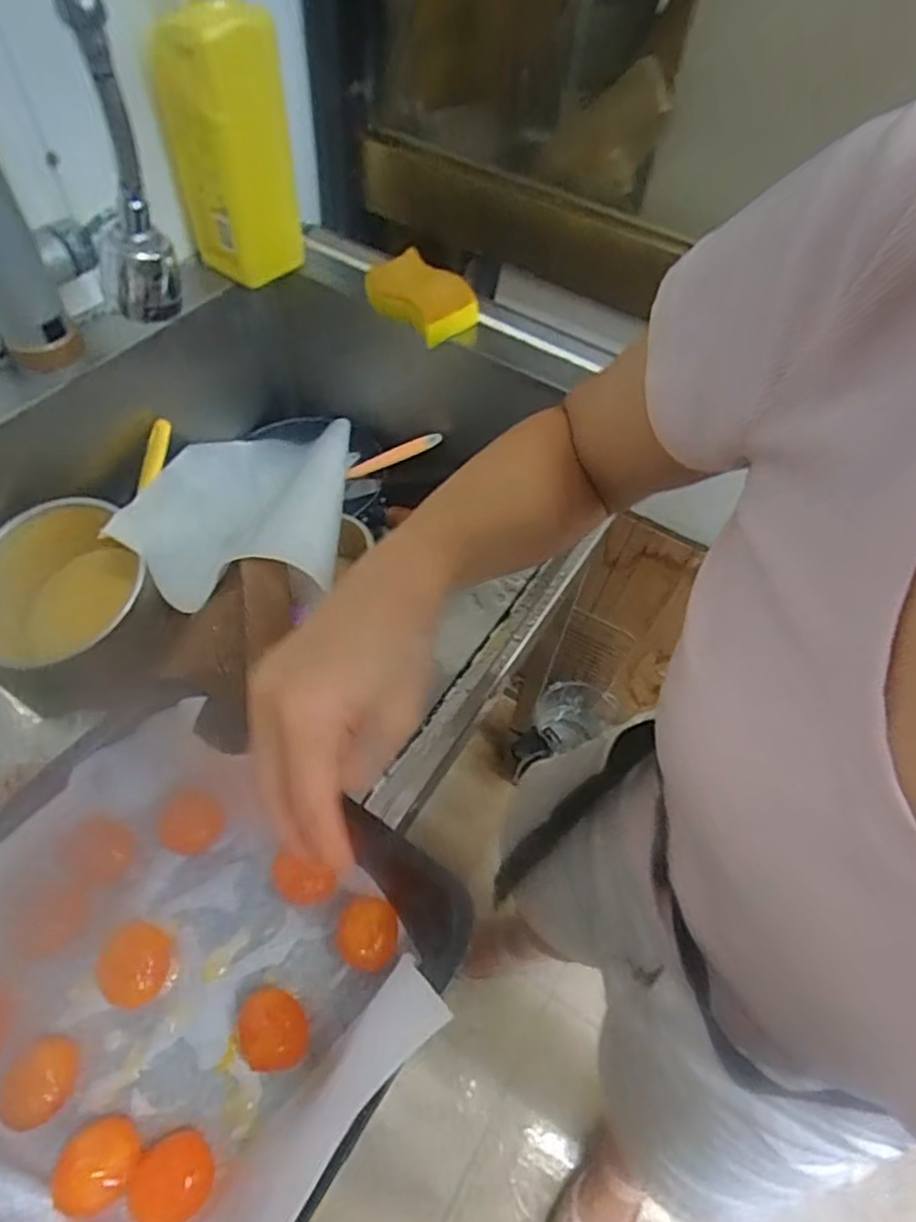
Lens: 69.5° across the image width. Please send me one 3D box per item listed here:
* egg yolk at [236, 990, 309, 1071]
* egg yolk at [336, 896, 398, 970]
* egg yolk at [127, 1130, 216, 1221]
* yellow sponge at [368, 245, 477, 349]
[{"bbox_3d":[-0.086,0.198,0.311,0.030,0.019,0.031,-3,57,-8],"label":"egg yolk"},{"bbox_3d":[-0.046,0.165,0.336,0.030,0.025,0.031,-1,56,-6],"label":"egg yolk"},{"bbox_3d":[-0.121,0.241,0.280,0.032,0.013,0.030,-10,58,-11],"label":"egg yolk"},{"bbox_3d":[-0.039,-0.322,0.673,0.117,0.044,0.064,39,61,19],"label":"yellow sponge"}]

